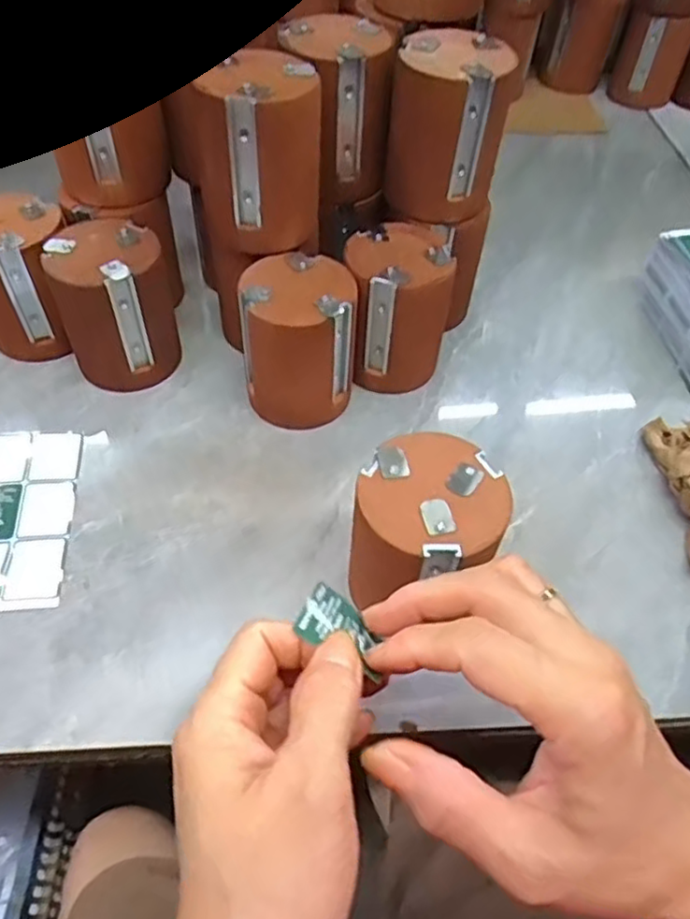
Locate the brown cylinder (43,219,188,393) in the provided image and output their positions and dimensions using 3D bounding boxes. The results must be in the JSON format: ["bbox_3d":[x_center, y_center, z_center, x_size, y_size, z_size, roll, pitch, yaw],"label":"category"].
[{"bbox_3d":[-0.167,-0.112,0.489,0.079,0.105,0.076,-15,53,-13],"label":"brown cylinder"}]

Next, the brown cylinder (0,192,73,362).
[{"bbox_3d":[-0.241,-0.134,0.502,0.071,0.104,0.074,1,51,-1],"label":"brown cylinder"}]

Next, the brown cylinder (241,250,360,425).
[{"bbox_3d":[-0.031,-0.081,0.472,0.076,0.104,0.071,1,51,-1],"label":"brown cylinder"}]

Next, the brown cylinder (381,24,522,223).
[{"bbox_3d":[0.074,-0.233,0.466,0.072,0.102,0.070,2,53,-2],"label":"brown cylinder"}]

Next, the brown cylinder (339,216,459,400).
[{"bbox_3d":[0.039,-0.112,0.498,0.073,0.103,0.070,3,51,1],"label":"brown cylinder"}]

